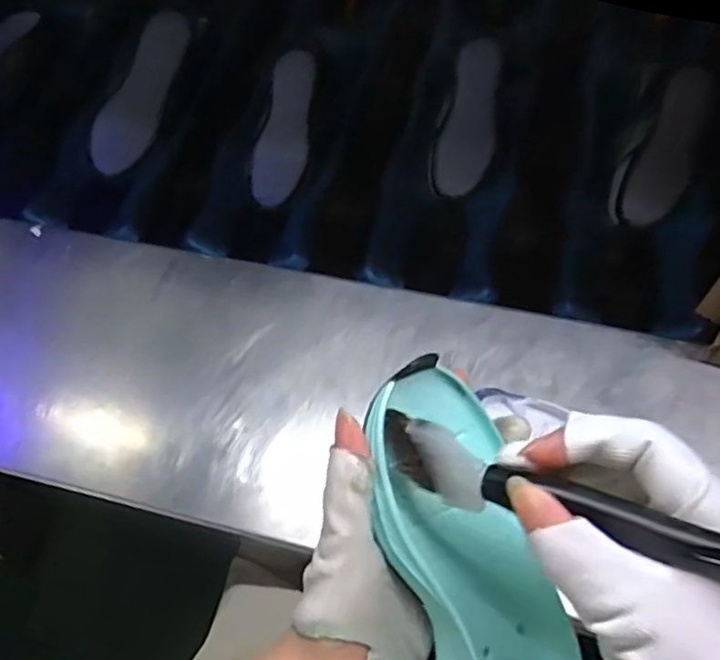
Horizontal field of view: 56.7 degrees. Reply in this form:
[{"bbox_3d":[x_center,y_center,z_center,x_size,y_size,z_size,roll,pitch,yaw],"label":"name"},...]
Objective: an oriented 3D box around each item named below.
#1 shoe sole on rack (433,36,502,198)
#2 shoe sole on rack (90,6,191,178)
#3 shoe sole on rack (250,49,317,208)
[{"bbox_3d":[0.116,-0.220,0.696,0.054,0.015,0.158,12,92,11],"label":"shoe sole on rack"},{"bbox_3d":[-0.246,-0.267,0.755,0.058,0.015,0.195,24,87,-13],"label":"shoe sole on rack"},{"bbox_3d":[-0.079,-0.212,0.707,0.050,0.017,0.163,12,90,12],"label":"shoe sole on rack"}]

